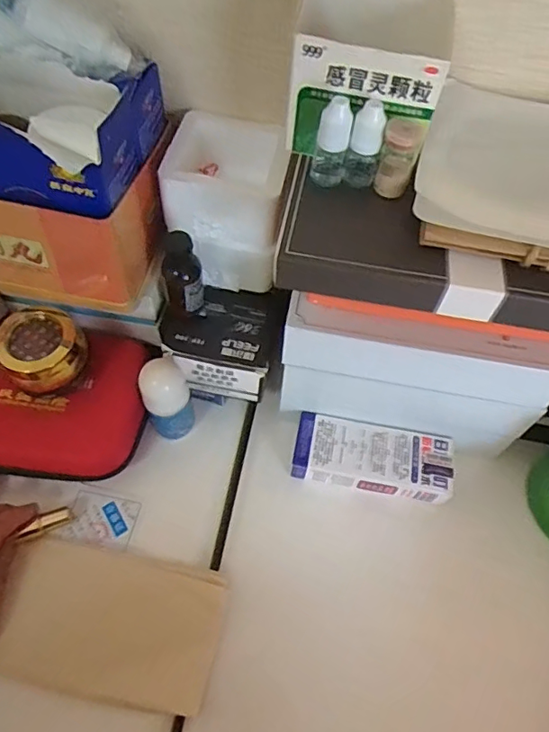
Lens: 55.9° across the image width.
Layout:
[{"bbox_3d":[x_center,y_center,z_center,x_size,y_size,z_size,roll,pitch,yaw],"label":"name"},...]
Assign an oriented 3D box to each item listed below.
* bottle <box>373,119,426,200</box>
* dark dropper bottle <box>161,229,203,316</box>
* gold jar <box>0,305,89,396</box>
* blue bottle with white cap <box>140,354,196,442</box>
[{"bbox_3d":[0.075,-0.125,0.313,0.021,0.043,0.017,18,60,9],"label":"bottle"},{"bbox_3d":[-0.072,-0.071,0.408,0.027,0.075,0.034,-9,60,-8],"label":"dark dropper bottle"},{"bbox_3d":[-0.184,-0.015,0.411,0.064,0.046,0.056,-27,63,-17],"label":"gold jar"},{"bbox_3d":[-0.089,0.034,0.441,0.039,0.103,0.036,1,59,-2],"label":"blue bottle with white cap"}]

